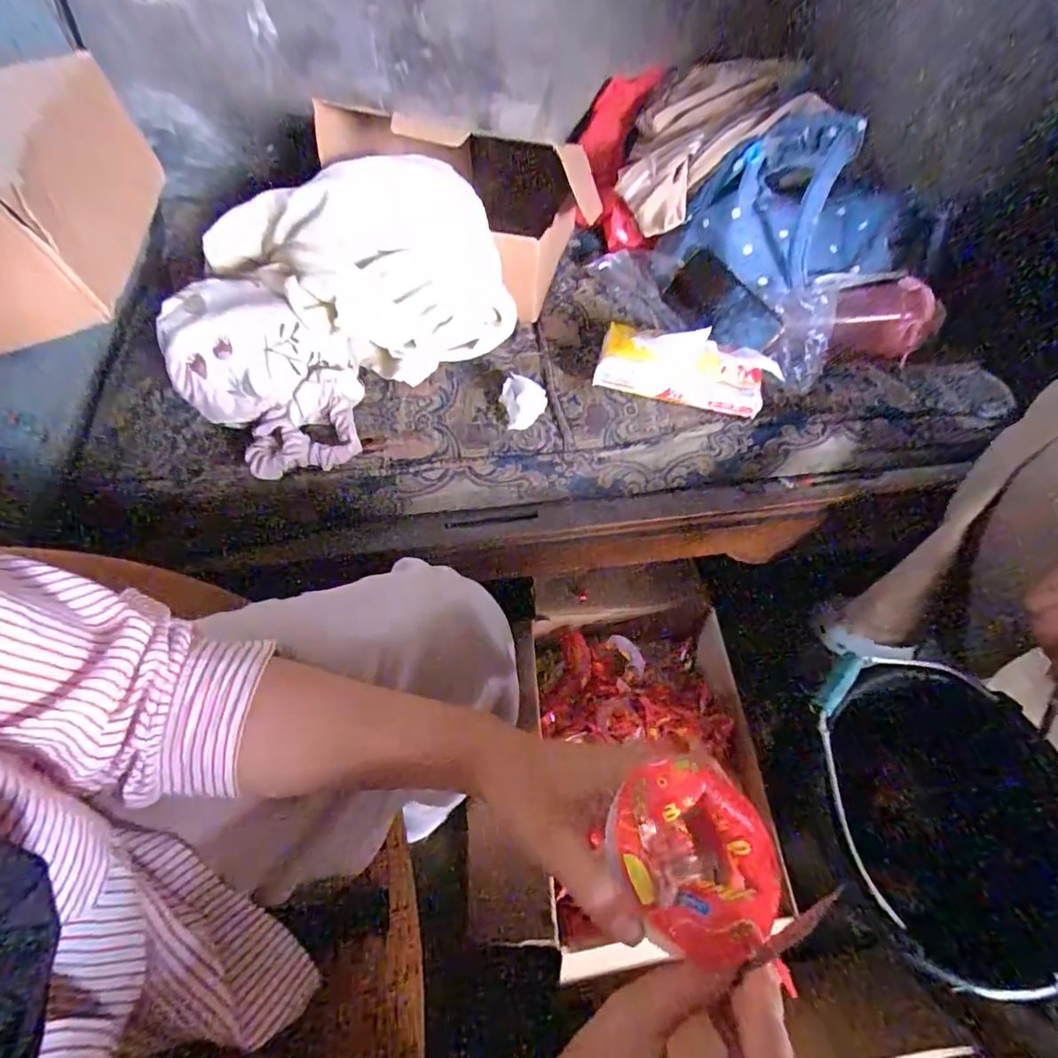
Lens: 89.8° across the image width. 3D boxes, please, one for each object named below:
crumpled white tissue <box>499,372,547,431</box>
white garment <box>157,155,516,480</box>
[{"bbox_3d":[-0.006,-0.135,0.561,0.047,0.026,0.063,2,57,-2],"label":"crumpled white tissue"},{"bbox_3d":[-0.205,-0.244,0.550,0.338,0.142,0.291,-35,66,-23],"label":"white garment"}]

